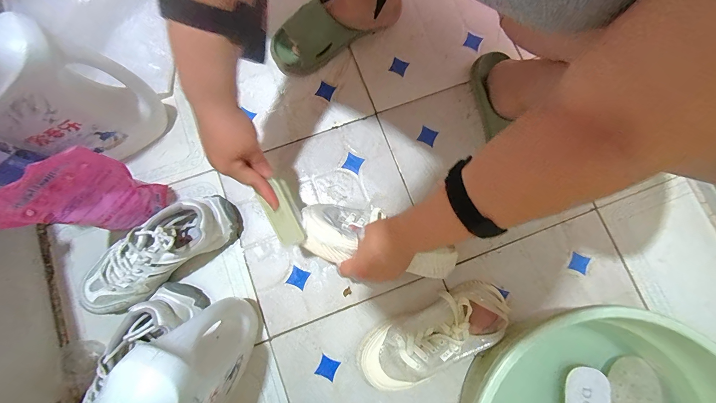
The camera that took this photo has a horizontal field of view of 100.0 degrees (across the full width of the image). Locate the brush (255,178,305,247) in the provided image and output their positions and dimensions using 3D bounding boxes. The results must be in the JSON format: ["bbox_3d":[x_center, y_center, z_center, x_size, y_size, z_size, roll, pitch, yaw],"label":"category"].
[{"bbox_3d":[-0.100,0.016,0.404,0.039,0.028,0.087,-26,97,4],"label":"brush"}]

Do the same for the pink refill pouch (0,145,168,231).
[{"bbox_3d":[-0.355,0.003,0.413,0.043,0.193,0.117,37,81,5],"label":"pink refill pouch"}]

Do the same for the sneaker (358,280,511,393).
[{"bbox_3d":[0.113,0.199,0.454,0.228,0.074,0.090,-27,81,-6],"label":"sneaker"}]

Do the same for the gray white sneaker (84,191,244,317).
[{"bbox_3d":[-0.303,0.072,0.455,0.233,0.095,0.091,-37,82,-7],"label":"gray white sneaker"}]

